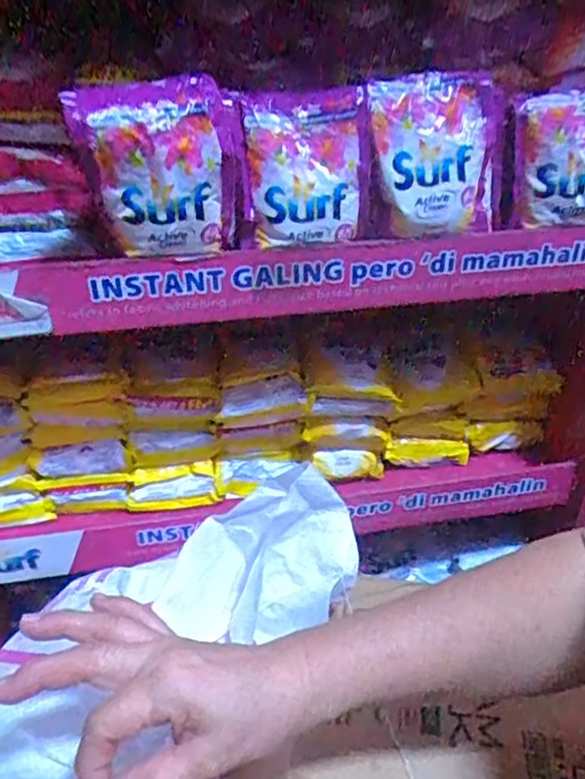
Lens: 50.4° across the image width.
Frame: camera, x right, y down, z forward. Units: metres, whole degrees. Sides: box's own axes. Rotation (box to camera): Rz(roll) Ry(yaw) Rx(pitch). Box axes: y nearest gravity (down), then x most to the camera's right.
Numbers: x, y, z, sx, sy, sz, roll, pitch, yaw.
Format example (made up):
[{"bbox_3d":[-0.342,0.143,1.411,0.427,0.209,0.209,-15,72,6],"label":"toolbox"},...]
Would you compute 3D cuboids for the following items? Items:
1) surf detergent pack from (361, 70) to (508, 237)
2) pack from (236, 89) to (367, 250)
[{"bbox_3d":[0.101,-0.163,0.431,0.102,0.105,0.021,-4,13,-13],"label":"surf detergent pack"},{"bbox_3d":[0.008,-0.150,0.421,0.081,0.099,0.016,-2,11,-4],"label":"pack"}]

